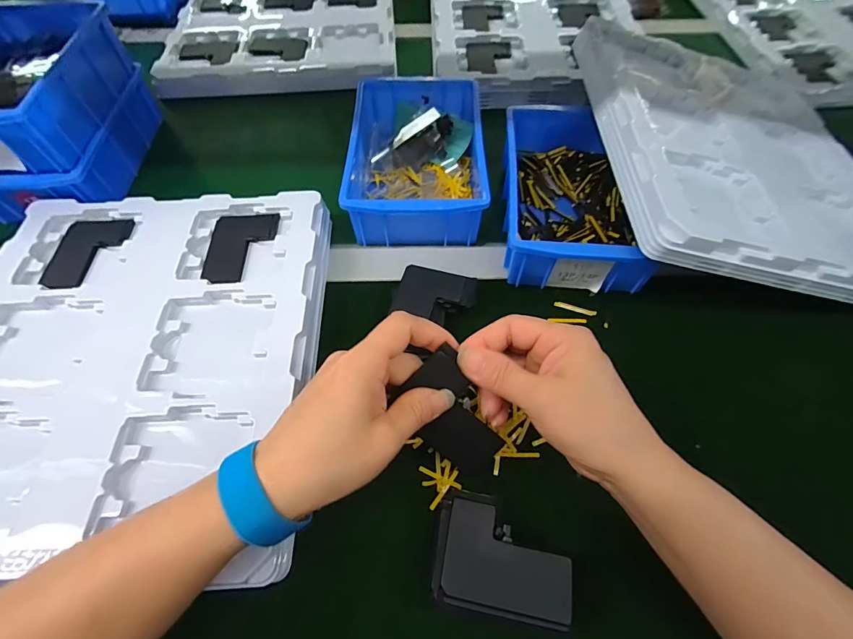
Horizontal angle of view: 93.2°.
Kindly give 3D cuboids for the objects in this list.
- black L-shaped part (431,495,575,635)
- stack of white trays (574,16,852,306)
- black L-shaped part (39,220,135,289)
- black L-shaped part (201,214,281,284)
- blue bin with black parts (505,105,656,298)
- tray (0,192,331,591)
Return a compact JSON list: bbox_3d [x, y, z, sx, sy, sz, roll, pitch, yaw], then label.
[{"bbox_3d":[0.047,0.151,0.255,0.080,0.026,0.056,9,61,6],"label":"black L-shaped part"},{"bbox_3d":[0.311,-0.179,0.409,0.313,0.032,0.344,6,59,-12],"label":"stack of white trays"},{"bbox_3d":[-0.314,-0.061,0.372,0.062,0.006,0.079,1,60,1],"label":"black L-shaped part"},{"bbox_3d":[-0.173,-0.067,0.374,0.059,0.005,0.082,1,60,1],"label":"black L-shaped part"},{"bbox_3d":[0.140,-0.125,0.396,0.125,0.057,0.207,4,60,3],"label":"blue bin with black parts"},{"bbox_3d":[-0.232,0.026,0.327,0.281,0.036,0.318,-2,60,0],"label":"tray"}]

